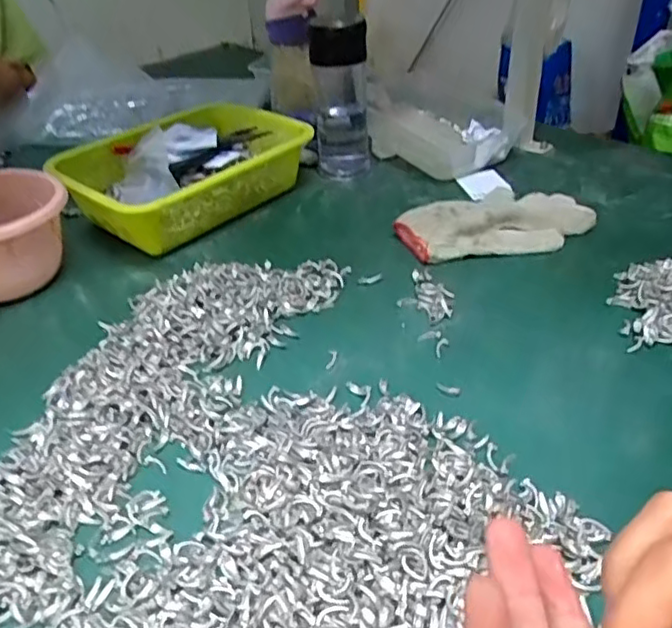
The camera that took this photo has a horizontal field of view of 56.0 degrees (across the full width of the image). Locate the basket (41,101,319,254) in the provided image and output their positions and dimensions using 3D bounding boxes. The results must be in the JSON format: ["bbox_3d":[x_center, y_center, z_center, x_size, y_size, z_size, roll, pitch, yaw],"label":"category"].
[{"bbox_3d":[-0.175,-0.160,0.736,0.201,0.078,0.275,21,41,32],"label":"basket"}]

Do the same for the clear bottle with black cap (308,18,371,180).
[{"bbox_3d":[0.006,-0.259,0.771,0.068,0.176,0.071,-1,34,4],"label":"clear bottle with black cap"}]

